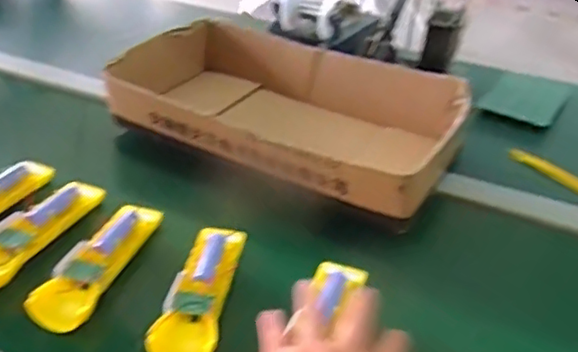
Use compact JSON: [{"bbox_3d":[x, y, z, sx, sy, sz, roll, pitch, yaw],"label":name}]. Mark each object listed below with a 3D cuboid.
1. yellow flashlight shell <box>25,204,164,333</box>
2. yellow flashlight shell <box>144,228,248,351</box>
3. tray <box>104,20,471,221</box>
[{"bbox_3d":[-0.173,0.075,0.568,0.048,0.024,0.166,11,35,12],"label":"yellow flashlight shell"},{"bbox_3d":[-0.078,0.100,0.544,0.053,0.022,0.159,5,35,3],"label":"yellow flashlight shell"},{"bbox_3d":[-0.003,-0.080,0.771,0.413,0.088,0.240,20,38,23],"label":"tray"}]

